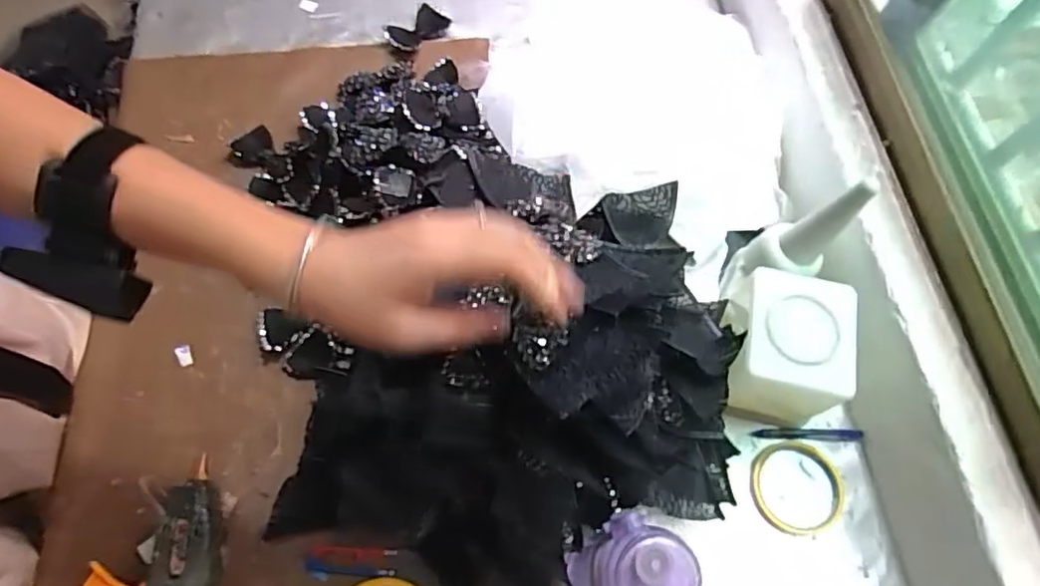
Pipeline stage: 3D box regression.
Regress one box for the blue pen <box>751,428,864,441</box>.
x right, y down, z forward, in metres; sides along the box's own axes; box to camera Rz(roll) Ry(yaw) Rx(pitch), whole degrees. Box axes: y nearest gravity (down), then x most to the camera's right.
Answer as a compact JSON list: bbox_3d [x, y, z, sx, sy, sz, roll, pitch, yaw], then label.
[{"bbox_3d":[0.298,0.147,0.650,0.113,0.004,0.012,2,67,-2],"label":"blue pen"}]

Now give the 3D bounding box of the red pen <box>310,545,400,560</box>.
[{"bbox_3d":[-0.154,0.239,0.577,0.078,0.004,0.012,1,67,-2],"label":"red pen"}]

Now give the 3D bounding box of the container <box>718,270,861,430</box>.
[{"bbox_3d":[0.255,0.052,0.625,0.114,0.106,0.125,11,67,2],"label":"container"}]

